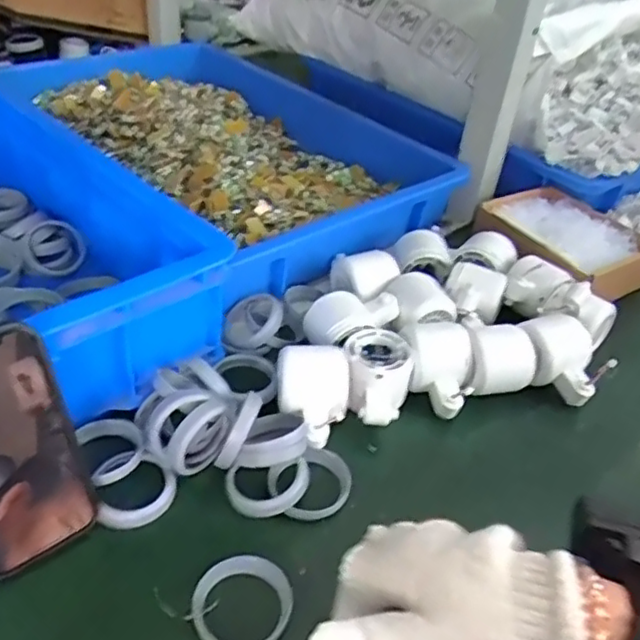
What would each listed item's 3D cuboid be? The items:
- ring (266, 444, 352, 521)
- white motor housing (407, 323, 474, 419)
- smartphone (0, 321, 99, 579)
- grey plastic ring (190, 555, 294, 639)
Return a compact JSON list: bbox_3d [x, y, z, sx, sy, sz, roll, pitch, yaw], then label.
[{"bbox_3d":[-0.003,0.117,0.465,0.051,0.021,0.059,34,45,30],"label":"ring"},{"bbox_3d":[0.096,0.042,0.542,0.059,0.056,0.072,13,38,7],"label":"white motor housing"},{"bbox_3d":[-0.183,0.078,0.382,0.075,0.145,0.008,-26,23,-34],"label":"smartphone"},{"bbox_3d":[-0.047,0.173,0.392,0.060,0.012,0.057,5,38,-4],"label":"grey plastic ring"}]

